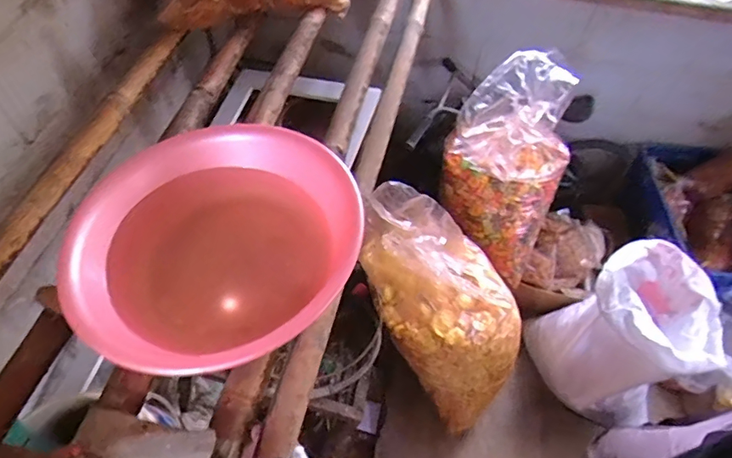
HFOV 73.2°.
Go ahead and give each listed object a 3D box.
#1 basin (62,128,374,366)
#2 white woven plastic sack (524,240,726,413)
[{"bbox_3d":[-0.209,0.030,0.733,0.380,0.121,0.395,1,54,-1],"label":"basin"},{"bbox_3d":[0.737,0.308,1.423,0.412,0.390,0.366,-20,57,-15],"label":"white woven plastic sack"}]

